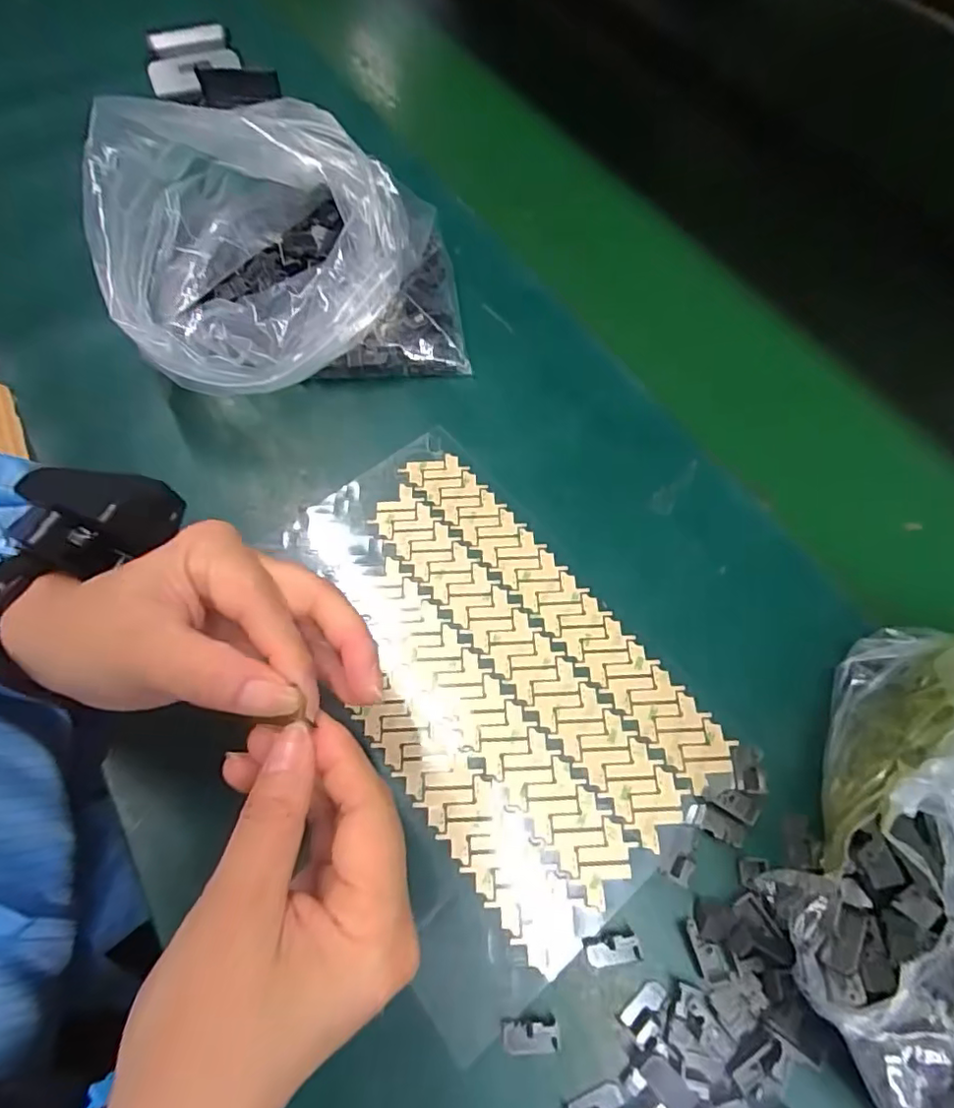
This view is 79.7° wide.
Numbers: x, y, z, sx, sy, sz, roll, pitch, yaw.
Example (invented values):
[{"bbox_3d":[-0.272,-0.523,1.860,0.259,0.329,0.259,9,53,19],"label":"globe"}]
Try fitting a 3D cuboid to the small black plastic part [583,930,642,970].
[{"bbox_3d":[0.056,0.161,0.232,0.022,0.008,0.012,-9,63,-4],"label":"small black plastic part"}]

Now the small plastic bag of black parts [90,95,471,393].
[{"bbox_3d":[-0.115,-0.182,0.349,0.199,0.111,0.170,-9,63,-4],"label":"small plastic bag of black parts"}]

